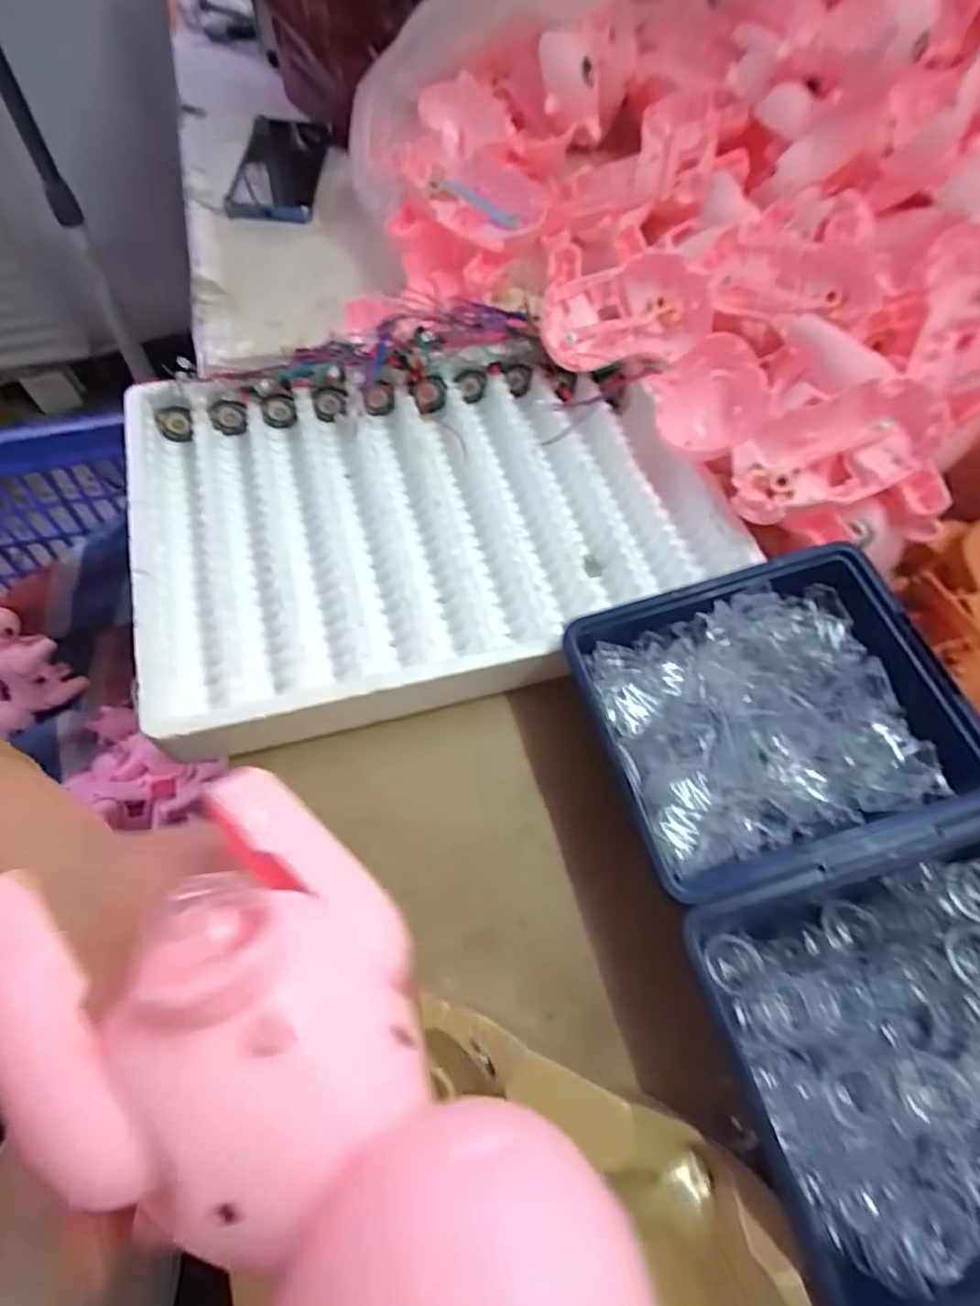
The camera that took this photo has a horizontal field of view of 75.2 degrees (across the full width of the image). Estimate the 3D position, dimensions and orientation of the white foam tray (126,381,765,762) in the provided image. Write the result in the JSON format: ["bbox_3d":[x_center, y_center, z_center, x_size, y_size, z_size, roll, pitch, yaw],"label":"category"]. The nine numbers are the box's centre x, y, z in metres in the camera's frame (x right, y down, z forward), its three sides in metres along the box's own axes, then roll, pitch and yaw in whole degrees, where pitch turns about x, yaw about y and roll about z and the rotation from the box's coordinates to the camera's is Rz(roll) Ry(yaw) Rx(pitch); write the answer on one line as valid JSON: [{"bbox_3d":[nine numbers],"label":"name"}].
[{"bbox_3d":[-0.032,-0.085,0.386,0.331,0.034,0.239,-14,63,-11],"label":"white foam tray"}]

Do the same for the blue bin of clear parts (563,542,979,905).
[{"bbox_3d":[0.134,0.031,0.311,0.157,0.050,0.141,-12,62,-10],"label":"blue bin of clear parts"}]

